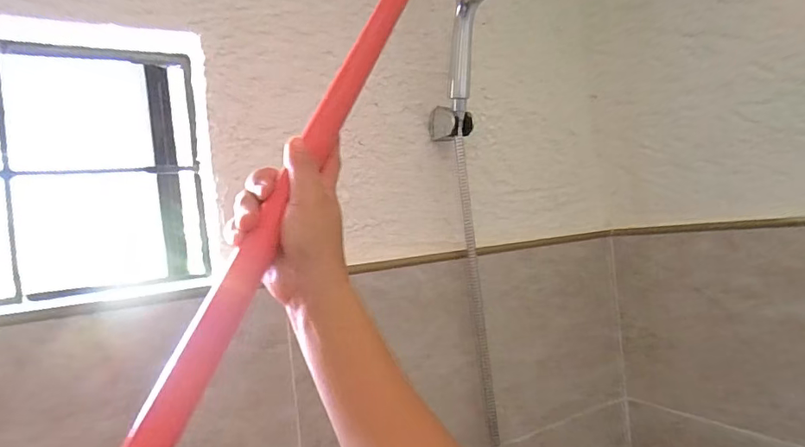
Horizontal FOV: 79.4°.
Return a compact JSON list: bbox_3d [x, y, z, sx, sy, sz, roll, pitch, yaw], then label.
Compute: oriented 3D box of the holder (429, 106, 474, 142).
[{"bbox_3d":[0.071,-0.149,0.717,0.036,0.049,0.062,-4,-2,-39],"label":"holder"}]

